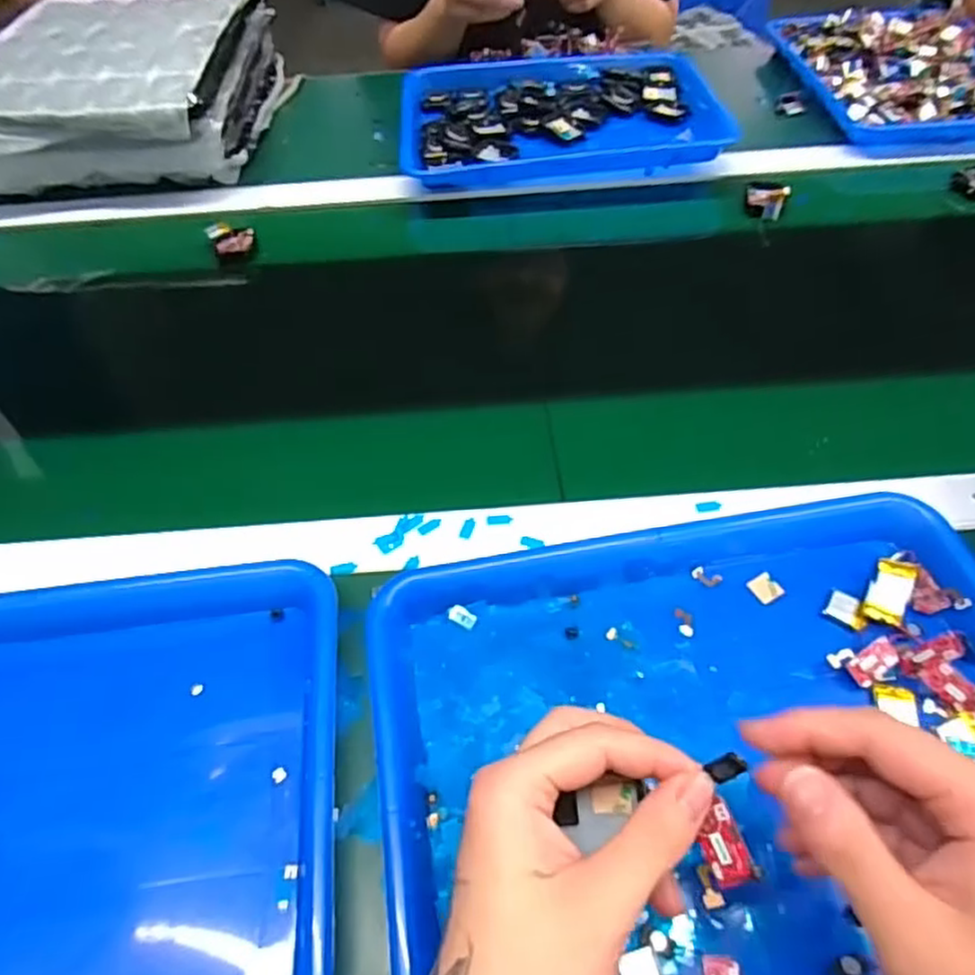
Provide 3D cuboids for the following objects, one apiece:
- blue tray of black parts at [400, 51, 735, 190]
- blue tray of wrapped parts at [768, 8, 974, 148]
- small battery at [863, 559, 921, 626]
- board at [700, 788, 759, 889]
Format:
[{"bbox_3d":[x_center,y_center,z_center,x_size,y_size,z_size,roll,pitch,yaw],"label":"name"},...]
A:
[{"bbox_3d":[0.079,-0.411,0.766,0.342,0.042,0.235,-2,52,1],"label":"blue tray of black parts"},{"bbox_3d":[0.495,-0.485,0.802,0.252,0.029,0.300,-5,52,0],"label":"blue tray of wrapped parts"},{"bbox_3d":[0.227,0.058,0.387,0.021,0.005,0.038,17,64,29],"label":"small battery"},{"bbox_3d":[0.084,0.126,0.246,0.015,0.004,0.030,-27,72,17],"label":"board"}]

